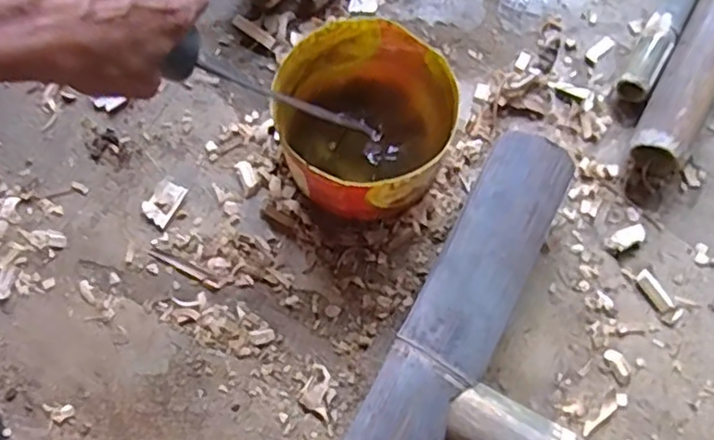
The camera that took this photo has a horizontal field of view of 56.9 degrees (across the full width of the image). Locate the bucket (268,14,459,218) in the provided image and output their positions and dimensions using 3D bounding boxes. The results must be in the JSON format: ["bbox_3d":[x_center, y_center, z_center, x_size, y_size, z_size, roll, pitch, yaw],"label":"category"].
[{"bbox_3d":[0.004,-0.081,0.557,0.143,0.086,0.145,35,75,11],"label":"bucket"}]

